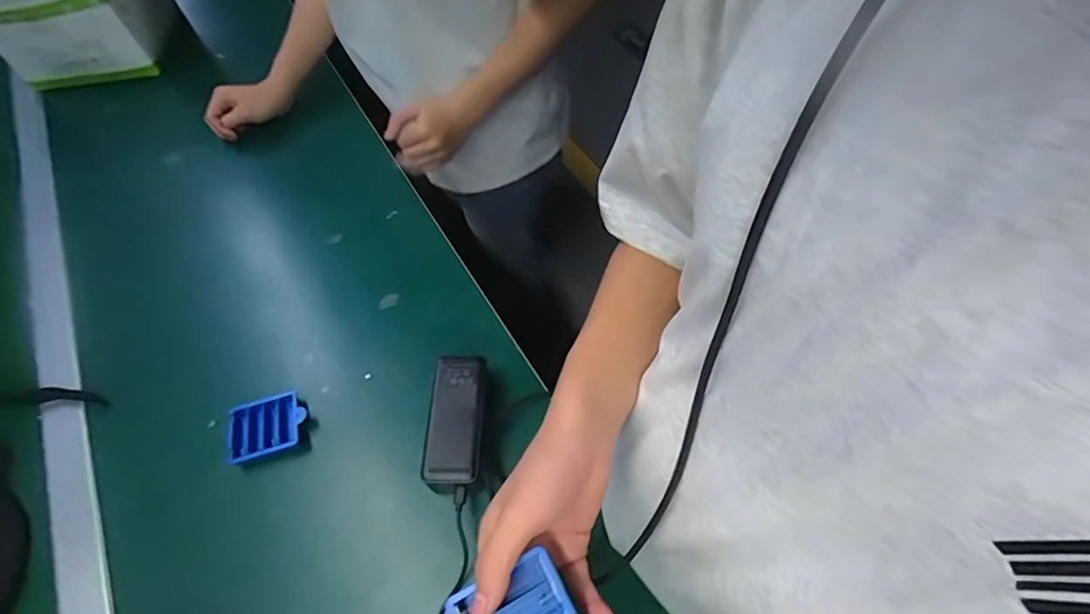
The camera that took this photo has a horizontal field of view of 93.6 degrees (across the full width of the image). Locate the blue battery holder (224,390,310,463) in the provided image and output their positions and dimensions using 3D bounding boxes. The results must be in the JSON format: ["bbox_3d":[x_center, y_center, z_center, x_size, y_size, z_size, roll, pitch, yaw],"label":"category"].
[{"bbox_3d":[-0.292,0.126,0.539,0.080,0.018,0.062,-16,59,-10],"label":"blue battery holder"}]

